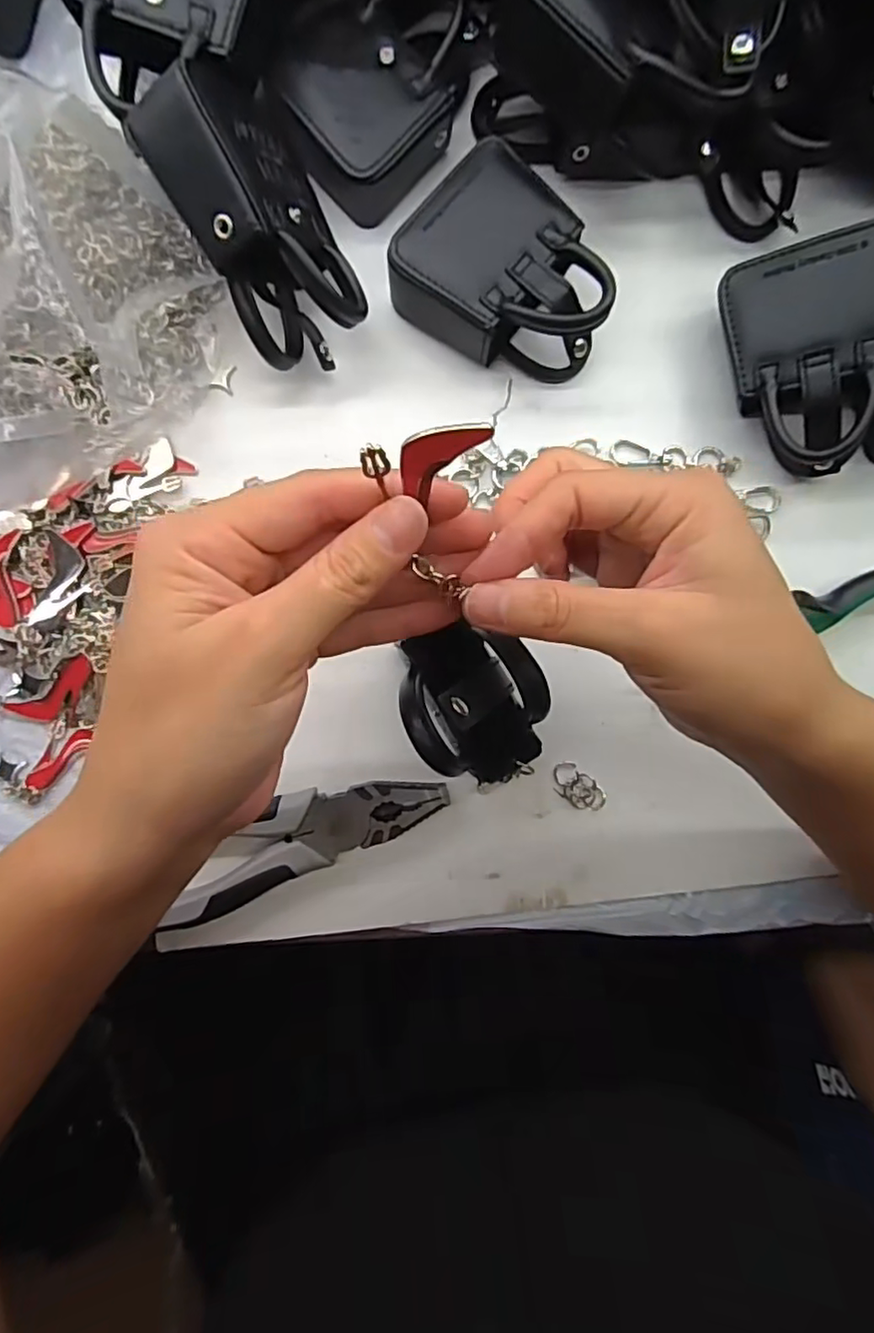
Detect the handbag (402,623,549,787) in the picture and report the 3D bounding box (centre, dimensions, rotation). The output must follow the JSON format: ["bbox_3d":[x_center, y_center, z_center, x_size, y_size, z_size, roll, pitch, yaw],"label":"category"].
[{"bbox_3d":[0.013,0.016,0.230,0.052,0.039,0.064,-22,90,-3],"label":"handbag"}]

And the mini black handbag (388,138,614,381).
[{"bbox_3d":[0.031,-0.178,0.292,0.098,0.042,0.080,44,87,-1],"label":"mini black handbag"}]

